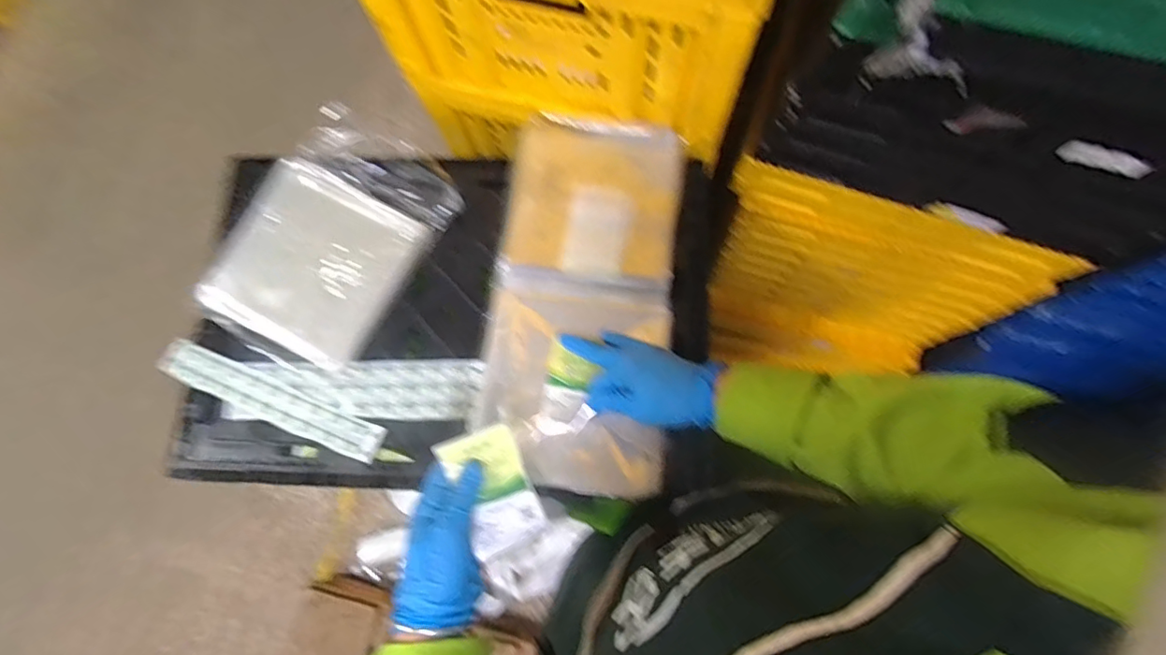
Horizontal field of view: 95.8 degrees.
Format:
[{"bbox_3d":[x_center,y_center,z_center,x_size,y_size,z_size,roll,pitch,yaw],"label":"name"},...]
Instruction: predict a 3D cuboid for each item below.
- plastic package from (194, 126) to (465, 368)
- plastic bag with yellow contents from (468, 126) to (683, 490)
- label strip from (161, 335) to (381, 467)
[{"bbox_3d":[-0.300,-0.103,0.622,0.212,0.024,0.278,30,80,8],"label":"plastic package"},{"bbox_3d":[-0.004,-0.035,0.589,0.200,0.029,0.413,6,79,3],"label":"plastic bag with yellow contents"},{"bbox_3d":[-0.358,0.077,0.594,0.283,0.004,0.043,22,79,6],"label":"label strip"}]

